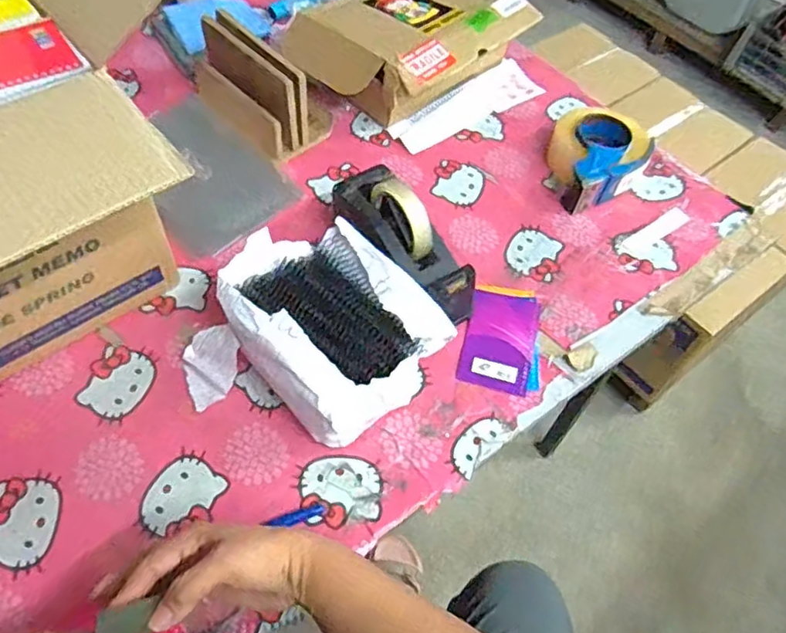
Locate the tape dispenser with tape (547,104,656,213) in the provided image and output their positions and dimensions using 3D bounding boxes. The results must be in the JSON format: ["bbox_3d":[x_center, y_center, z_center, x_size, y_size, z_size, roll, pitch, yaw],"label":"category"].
[{"bbox_3d":[0.283,-0.219,0.870,0.135,0.066,0.161,25,58,11],"label":"tape dispenser with tape"}]

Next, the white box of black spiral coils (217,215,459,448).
[{"bbox_3d":[-0.070,0.013,0.655,0.201,0.119,0.210,-37,67,-25],"label":"white box of black spiral coils"}]

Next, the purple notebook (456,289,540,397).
[{"bbox_3d":[0.128,0.028,0.730,0.082,0.008,0.128,15,57,5],"label":"purple notebook"}]

